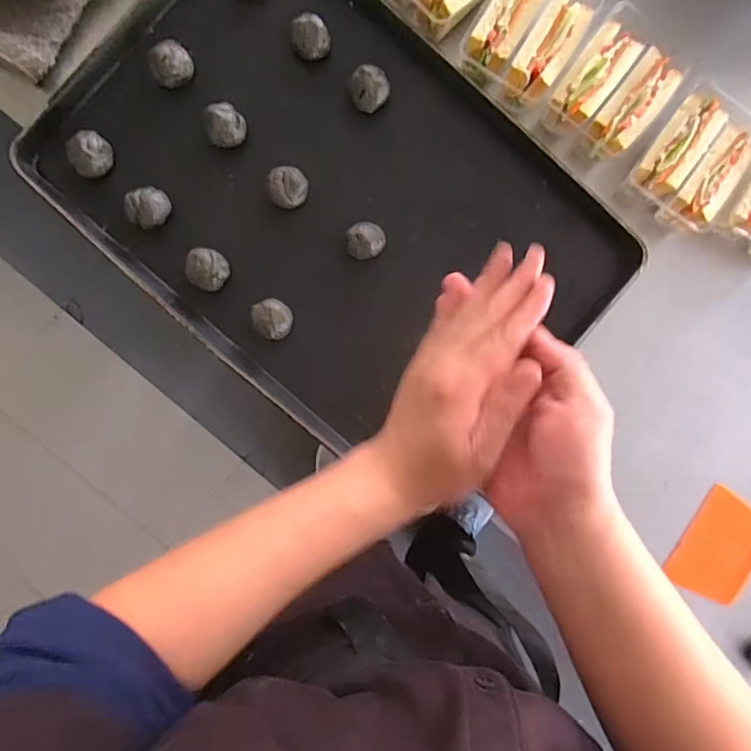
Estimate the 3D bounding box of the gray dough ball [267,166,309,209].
[{"bbox_3d":[-0.096,-0.208,0.594,0.043,0.022,0.043,0,91,-4],"label":"gray dough ball"}]

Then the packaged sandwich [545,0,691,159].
[{"bbox_3d":[0.265,-0.318,0.585,0.108,0.056,0.147,36,89,-4],"label":"packaged sandwich"}]

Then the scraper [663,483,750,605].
[{"bbox_3d":[0.413,0.207,0.636,0.096,0.008,0.124,32,89,-4],"label":"scraper"}]

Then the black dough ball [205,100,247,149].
[{"bbox_3d":[-0.164,-0.275,0.588,0.042,0.028,0.048,-27,93,-3],"label":"black dough ball"}]

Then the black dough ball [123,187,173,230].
[{"bbox_3d":[-0.249,-0.184,0.586,0.045,0.024,0.044,0,91,-4],"label":"black dough ball"}]

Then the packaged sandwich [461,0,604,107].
[{"bbox_3d":[0.164,-0.370,0.580,0.114,0.050,0.134,32,89,-4],"label":"packaged sandwich"}]

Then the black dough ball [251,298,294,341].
[{"bbox_3d":[-0.113,-0.063,0.593,0.042,0.028,0.045,0,91,-4],"label":"black dough ball"}]

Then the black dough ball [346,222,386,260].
[{"bbox_3d":[-0.010,-0.149,0.597,0.041,0.031,0.038,0,91,-4],"label":"black dough ball"}]

